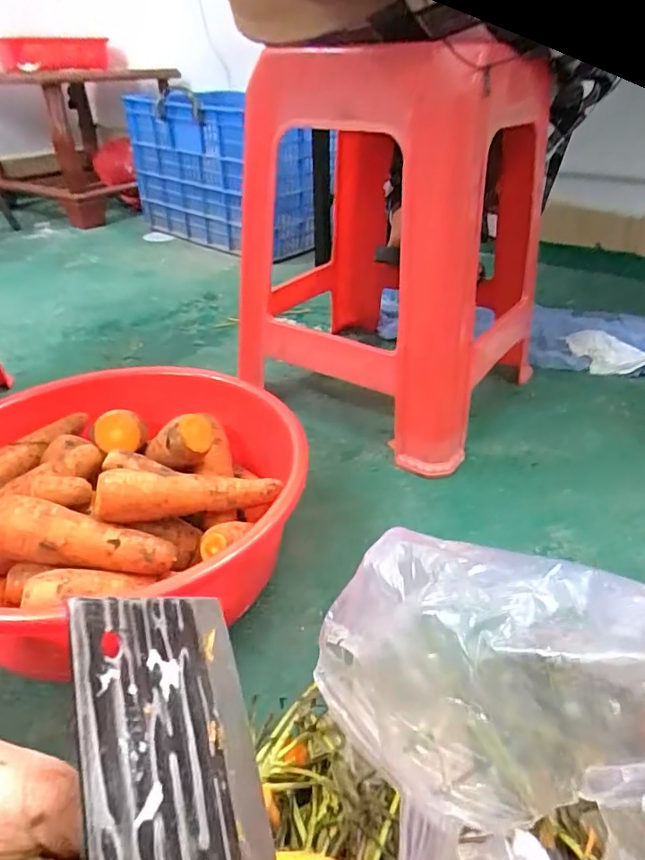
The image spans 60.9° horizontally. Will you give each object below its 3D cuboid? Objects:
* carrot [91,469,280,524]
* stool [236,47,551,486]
[{"bbox_3d":[-0.118,0.059,0.503,0.164,0.034,0.036,2,30,-30],"label":"carrot"},{"bbox_3d":[0.112,-0.261,0.785,0.355,0.467,0.354,22,40,28],"label":"stool"}]

